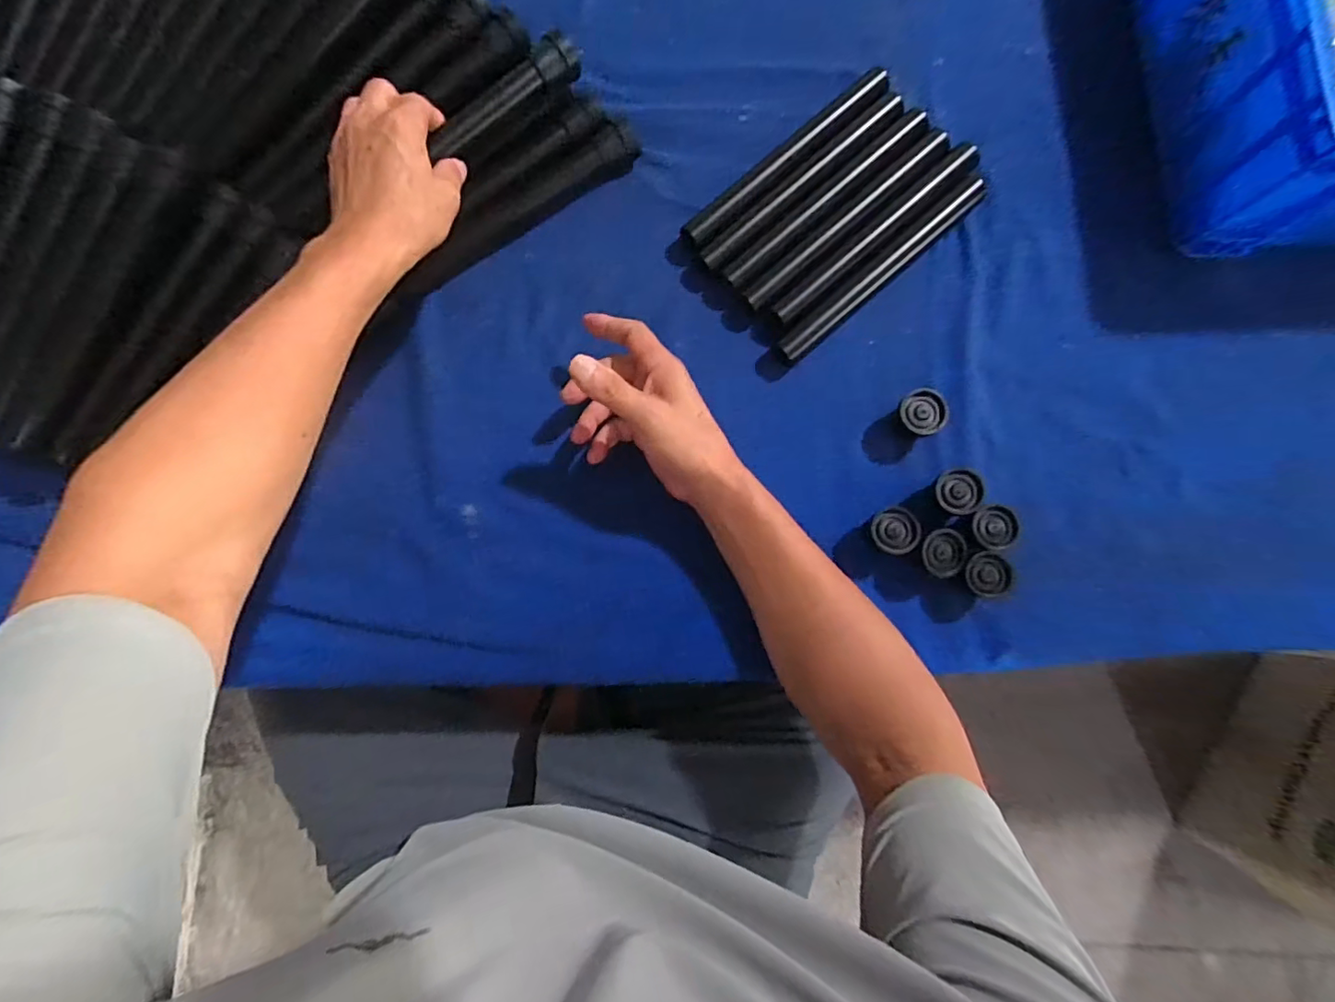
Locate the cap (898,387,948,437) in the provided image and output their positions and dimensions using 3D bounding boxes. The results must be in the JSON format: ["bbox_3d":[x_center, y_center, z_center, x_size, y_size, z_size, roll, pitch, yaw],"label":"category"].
[{"bbox_3d":[0.202,-0.069,0.450,0.033,0.037,0.036,0,82,1],"label":"cap"}]

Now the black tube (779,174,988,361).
[{"bbox_3d":[0.176,-0.189,0.462,0.211,0.024,0.020,-40,83,-5],"label":"black tube"}]

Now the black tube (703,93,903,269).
[{"bbox_3d":[0.114,-0.266,0.473,0.210,0.019,0.021,-40,83,-5],"label":"black tube"}]

